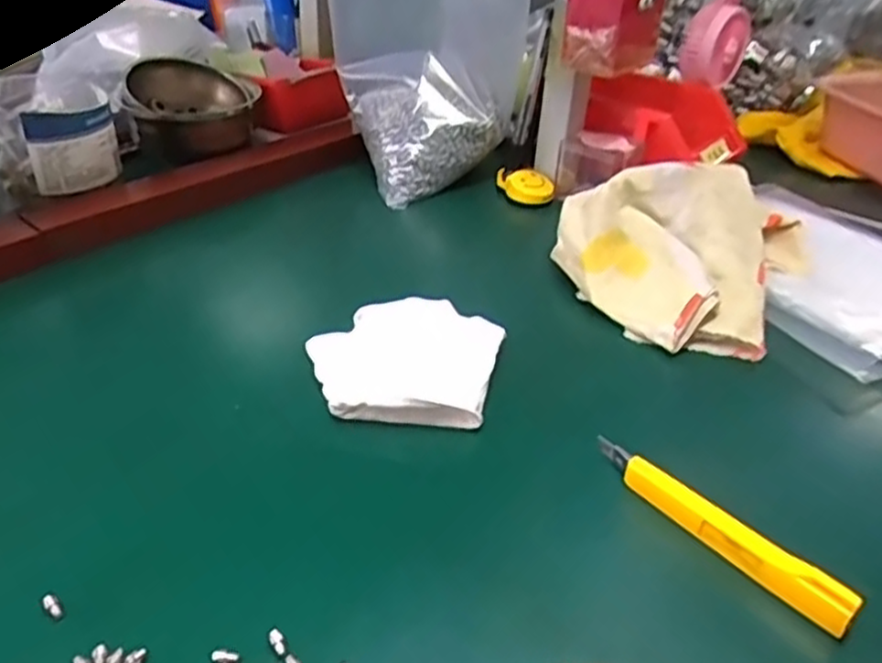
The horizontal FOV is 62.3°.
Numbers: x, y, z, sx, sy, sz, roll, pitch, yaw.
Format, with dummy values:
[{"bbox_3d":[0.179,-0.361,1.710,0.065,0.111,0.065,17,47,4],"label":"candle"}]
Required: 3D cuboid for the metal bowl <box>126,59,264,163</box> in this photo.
[{"bbox_3d":[-0.231,-0.209,0.684,0.119,0.069,0.121,-8,36,-17],"label":"metal bowl"}]

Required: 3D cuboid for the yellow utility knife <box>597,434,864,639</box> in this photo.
[{"bbox_3d":[0.124,0.088,0.338,0.009,0.023,0.132,-21,41,-32],"label":"yellow utility knife"}]

